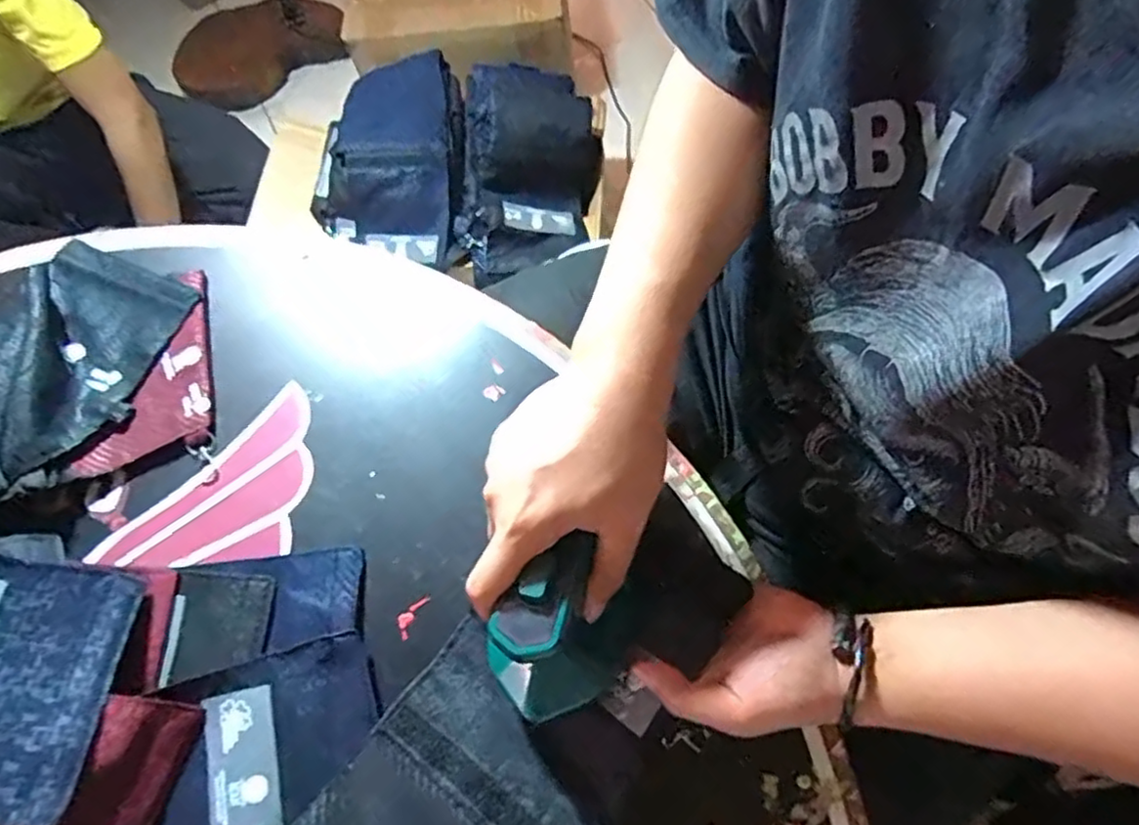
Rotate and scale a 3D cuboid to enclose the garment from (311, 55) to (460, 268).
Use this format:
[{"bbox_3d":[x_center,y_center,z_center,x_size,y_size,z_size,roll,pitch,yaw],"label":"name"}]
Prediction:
[{"bbox_3d":[-0.246,-0.368,0.951,0.202,0.083,0.299,6,69,6],"label":"garment"}]

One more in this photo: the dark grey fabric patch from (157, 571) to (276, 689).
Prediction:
[{"bbox_3d":[-0.225,0.135,0.427,0.064,0.011,0.066,-1,68,1],"label":"dark grey fabric patch"}]

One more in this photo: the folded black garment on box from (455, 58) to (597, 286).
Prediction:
[{"bbox_3d":[-0.056,-0.322,0.914,0.184,0.109,0.272,3,69,5],"label":"folded black garment on box"}]

